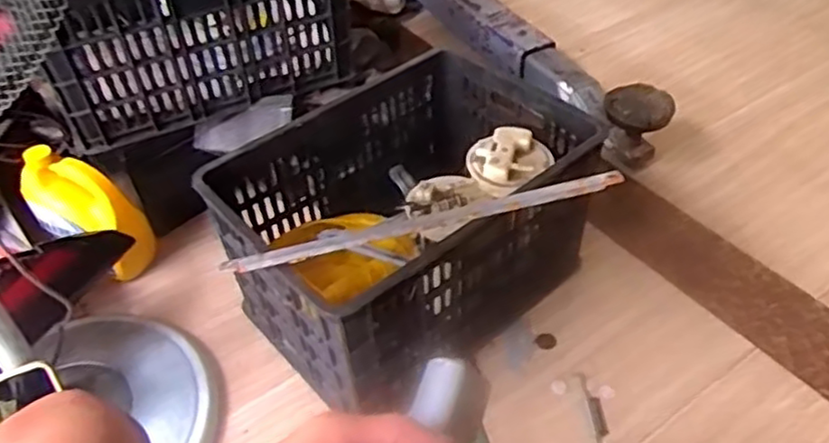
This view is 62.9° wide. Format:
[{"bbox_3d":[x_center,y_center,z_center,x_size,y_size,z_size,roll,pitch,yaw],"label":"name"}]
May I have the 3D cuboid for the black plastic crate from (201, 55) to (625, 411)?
[{"bbox_3d":[-0.003,0.000,1.023,0.490,0.298,0.380,-35,52,-28],"label":"black plastic crate"}]

